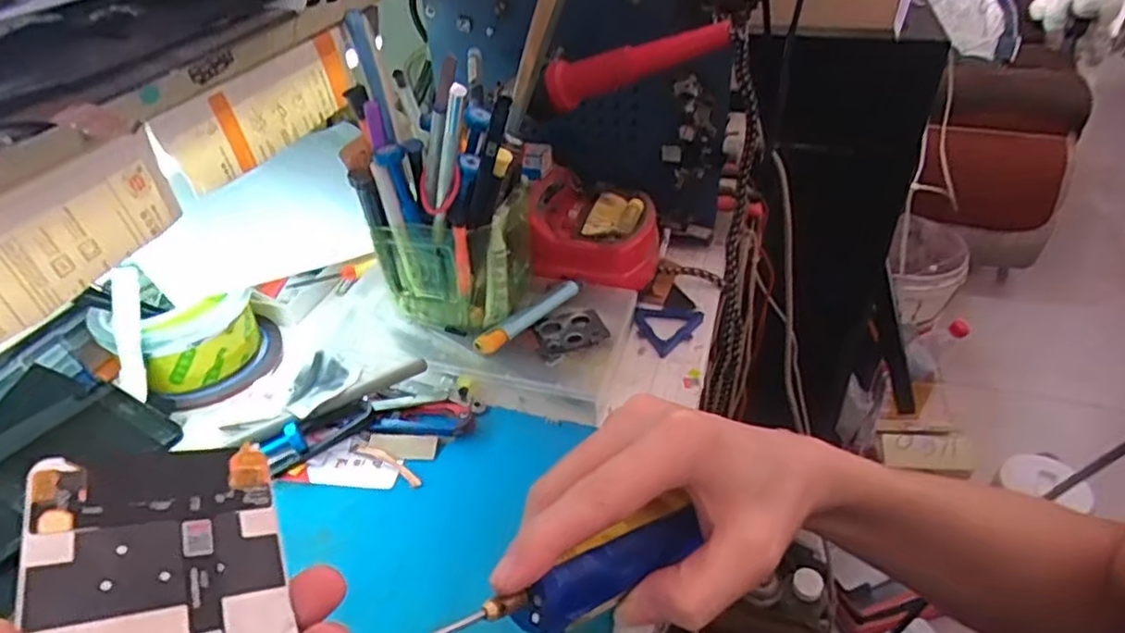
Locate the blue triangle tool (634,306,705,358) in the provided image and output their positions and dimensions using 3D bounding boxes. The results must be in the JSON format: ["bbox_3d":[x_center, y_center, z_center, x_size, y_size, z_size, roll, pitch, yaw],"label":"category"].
[{"bbox_3d":[0.071,0.007,0.473,0.043,0.010,0.056,17,41,24],"label":"blue triangle tool"}]

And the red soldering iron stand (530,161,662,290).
[{"bbox_3d":[0.026,-0.060,0.496,0.089,0.058,0.091,6,38,11],"label":"red soldering iron stand"}]

